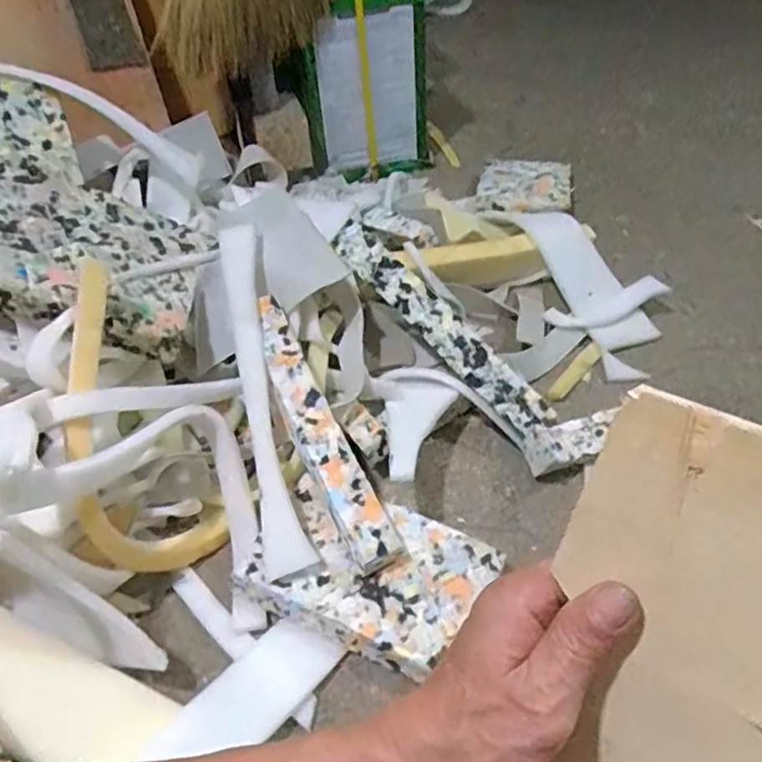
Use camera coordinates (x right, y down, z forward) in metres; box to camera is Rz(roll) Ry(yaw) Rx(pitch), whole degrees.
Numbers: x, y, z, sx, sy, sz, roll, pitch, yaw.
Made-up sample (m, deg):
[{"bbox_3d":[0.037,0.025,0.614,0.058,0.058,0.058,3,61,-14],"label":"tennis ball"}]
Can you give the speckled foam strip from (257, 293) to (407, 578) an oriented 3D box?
[{"bbox_3d":[-0.063,0.045,0.651,0.049,0.029,0.293,-21,66,-17],"label":"speckled foam strip"}]

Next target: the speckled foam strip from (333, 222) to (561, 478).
[{"bbox_3d":[0.076,-0.054,0.774,0.051,0.031,0.377,-31,68,-26],"label":"speckled foam strip"}]

